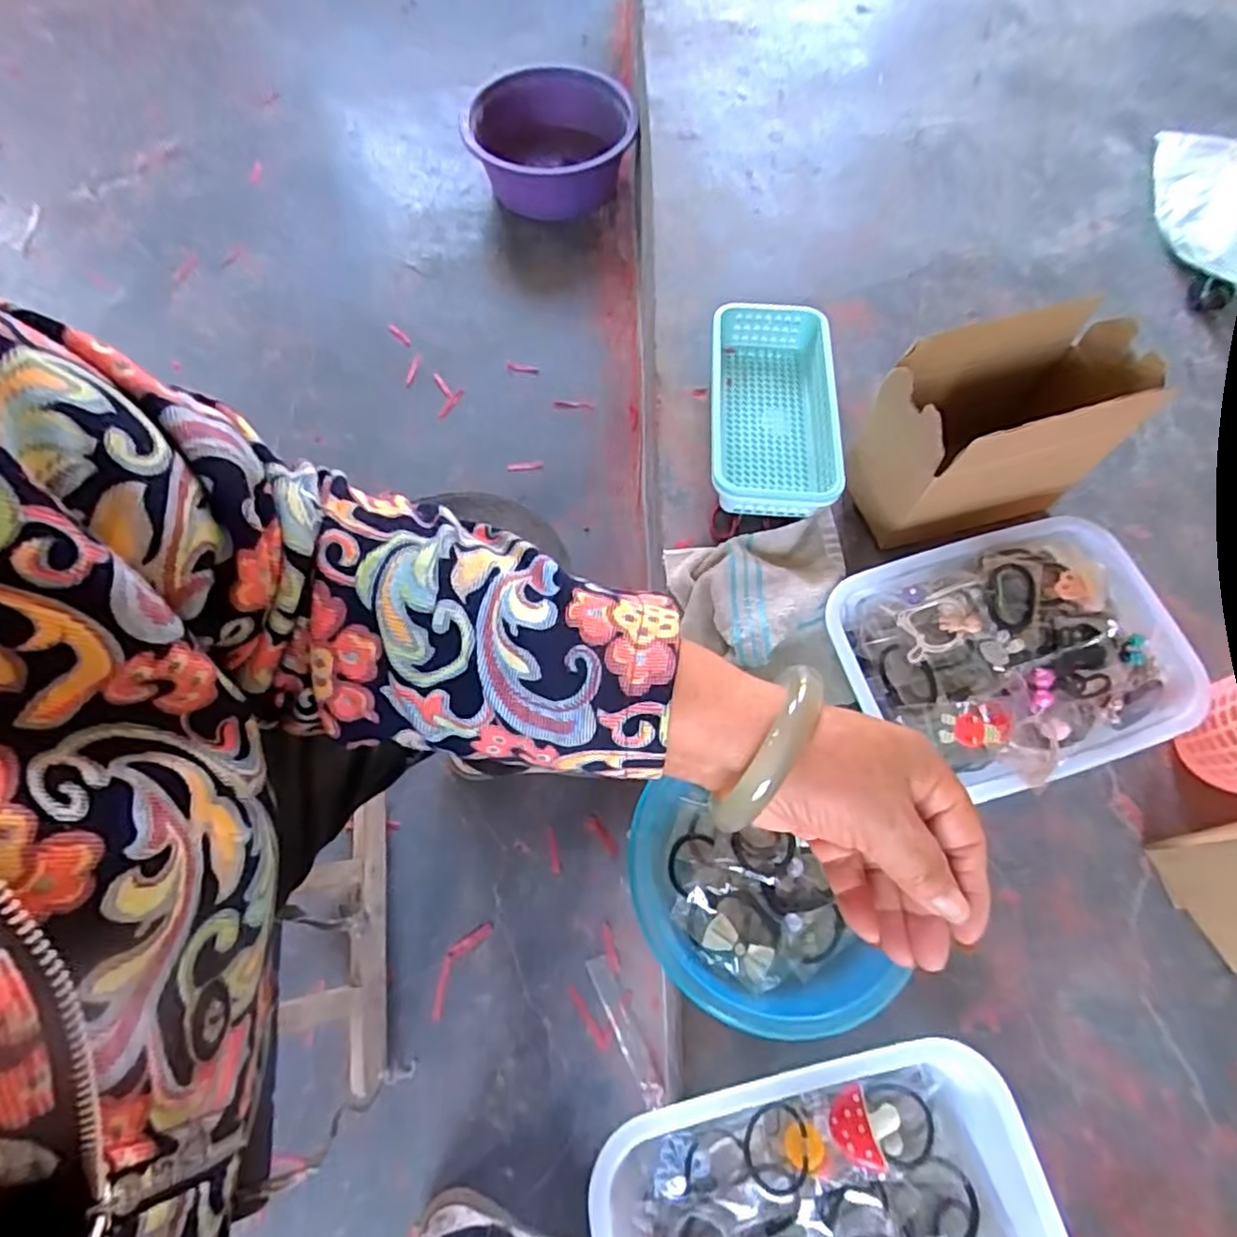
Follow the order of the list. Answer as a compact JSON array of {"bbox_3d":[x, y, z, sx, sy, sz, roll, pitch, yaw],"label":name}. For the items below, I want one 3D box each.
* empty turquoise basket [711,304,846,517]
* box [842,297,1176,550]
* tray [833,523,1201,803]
[{"bbox_3d":[0.168,-0.227,0.700,0.133,0.051,0.260,4,64,1],"label":"empty turquoise basket"},{"bbox_3d":[0.339,-0.169,0.599,0.209,0.169,0.106,-16,65,-8],"label":"box"},{"bbox_3d":[0.337,0.026,0.553,0.274,0.062,0.213,-16,66,-8],"label":"tray"}]

